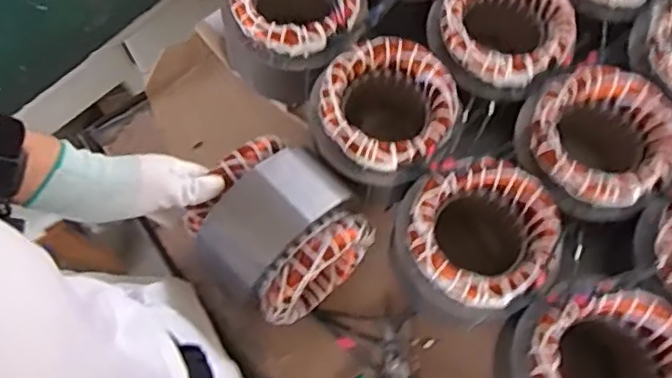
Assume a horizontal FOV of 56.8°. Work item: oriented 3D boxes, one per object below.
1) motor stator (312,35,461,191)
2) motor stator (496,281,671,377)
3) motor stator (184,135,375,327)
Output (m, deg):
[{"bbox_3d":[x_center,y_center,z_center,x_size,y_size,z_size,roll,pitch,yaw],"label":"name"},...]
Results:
[{"bbox_3d":[0.045,-0.063,0.666,0.146,0.149,0.146,23,72,9],"label":"motor stator"},{"bbox_3d":[0.225,0.162,0.558,0.139,0.124,0.138,0,70,1],"label":"motor stator"},{"bbox_3d":[-0.057,0.043,0.599,0.125,0.131,0.140,-41,74,-13],"label":"motor stator"}]

